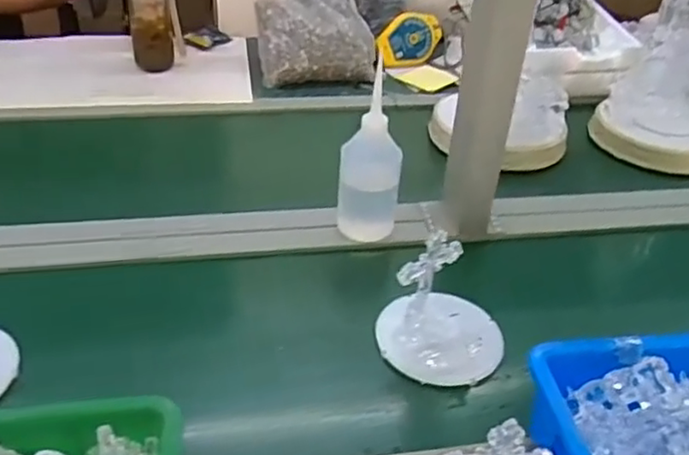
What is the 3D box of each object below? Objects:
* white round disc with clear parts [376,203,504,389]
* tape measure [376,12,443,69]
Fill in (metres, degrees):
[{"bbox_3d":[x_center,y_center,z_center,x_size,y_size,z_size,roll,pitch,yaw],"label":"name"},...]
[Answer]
[{"bbox_3d":[0.102,0.076,0.673,0.124,0.120,0.109,7,36,5],"label":"white round disc with clear parts"},{"bbox_3d":[0.136,-0.374,1.332,0.151,0.104,0.024,-15,3,-22],"label":"tape measure"}]

